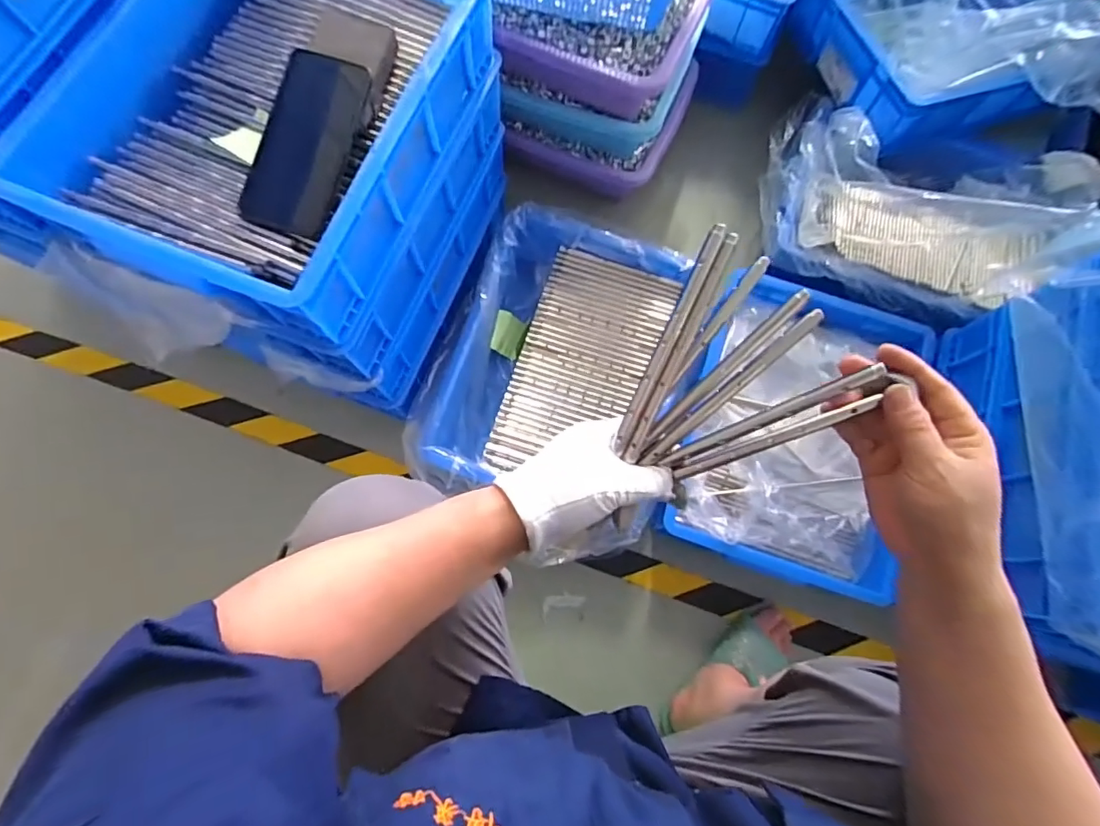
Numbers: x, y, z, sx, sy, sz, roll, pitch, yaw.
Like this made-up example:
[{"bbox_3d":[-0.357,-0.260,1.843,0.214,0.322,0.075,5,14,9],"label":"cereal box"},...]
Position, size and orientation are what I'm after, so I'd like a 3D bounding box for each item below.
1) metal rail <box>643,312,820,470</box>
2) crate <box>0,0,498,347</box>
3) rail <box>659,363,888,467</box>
[{"bbox_3d":[0.114,-0.013,0.339,0.138,0.015,0.012,-44,80,17],"label":"metal rail"},{"bbox_3d":[-0.275,-0.307,0.535,0.314,0.121,0.403,22,76,4],"label":"crate"},{"bbox_3d":[0.131,0.004,0.326,0.137,0.008,0.010,-28,75,27],"label":"rail"}]

